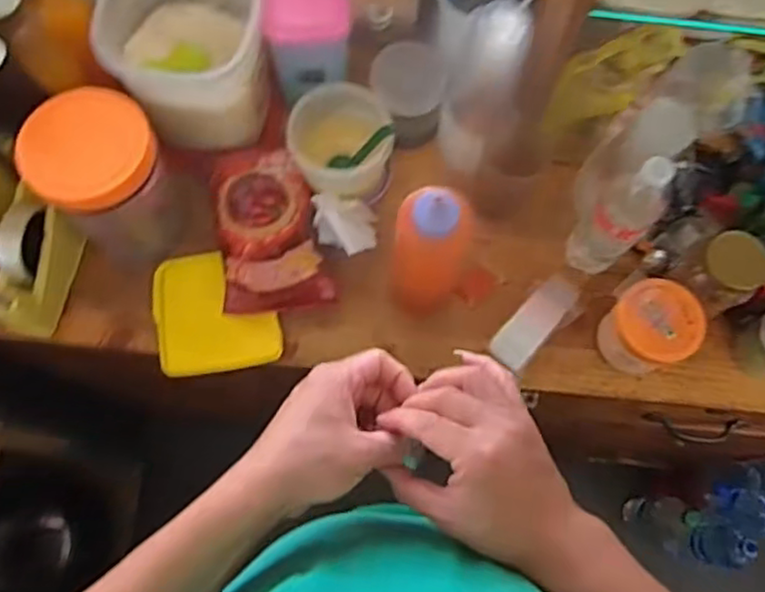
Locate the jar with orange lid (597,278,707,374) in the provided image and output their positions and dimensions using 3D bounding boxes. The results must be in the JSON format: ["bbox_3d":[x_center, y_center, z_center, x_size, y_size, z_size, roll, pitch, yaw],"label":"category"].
[{"bbox_3d":[0.288,0.037,0.731,0.087,0.094,0.087,0,74,0],"label":"jar with orange lid"}]

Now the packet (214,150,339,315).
[{"bbox_3d":[-0.135,-0.080,0.786,0.126,0.041,0.198,-11,75,-3],"label":"packet"}]

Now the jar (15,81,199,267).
[{"bbox_3d":[-0.293,-0.127,0.727,0.124,0.160,0.133,0,74,0],"label":"jar"}]

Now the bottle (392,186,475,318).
[{"bbox_3d":[0.045,-0.036,0.677,0.070,0.231,0.064,0,74,0],"label":"bottle"}]

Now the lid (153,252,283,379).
[{"bbox_3d":[-0.194,0.018,0.775,0.138,0.018,0.140,-10,75,-3],"label":"lid"}]

